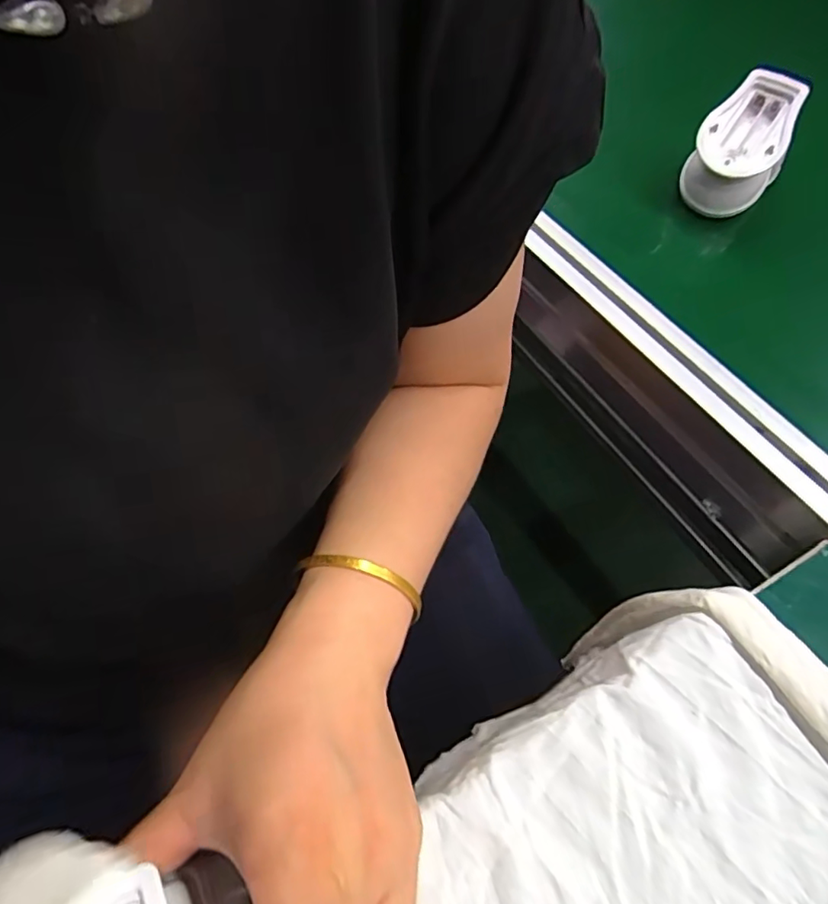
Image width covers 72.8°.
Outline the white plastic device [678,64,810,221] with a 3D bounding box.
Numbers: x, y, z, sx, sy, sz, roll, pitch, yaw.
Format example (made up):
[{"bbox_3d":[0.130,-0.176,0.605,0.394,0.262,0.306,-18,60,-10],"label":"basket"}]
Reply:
[{"bbox_3d":[0.251,-0.236,0.435,0.060,0.082,0.062,18,57,9],"label":"white plastic device"}]

